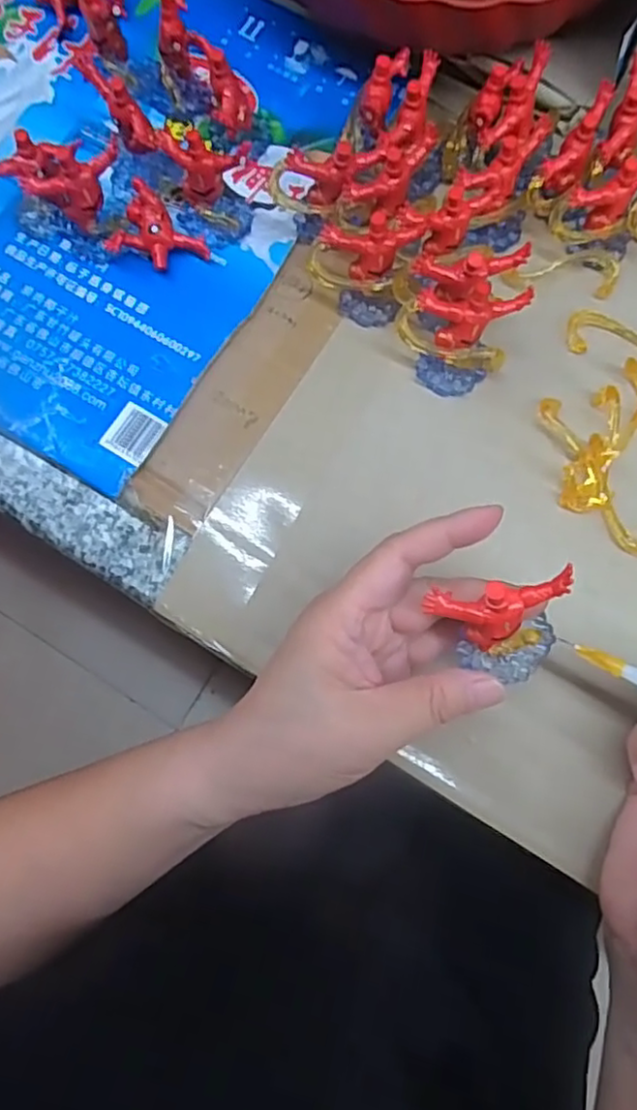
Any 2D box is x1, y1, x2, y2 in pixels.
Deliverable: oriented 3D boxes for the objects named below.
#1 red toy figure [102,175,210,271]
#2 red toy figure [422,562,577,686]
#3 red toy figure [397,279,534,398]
[{"bbox_3d":[-0.082,-0.158,0.331,0.042,0.022,0.034,38,80,9],"label":"red toy figure"},{"bbox_3d":[0.066,0.028,0.237,0.047,0.046,0.033,-7,77,-1],"label":"red toy figure"},{"bbox_3d":[0.064,-0.102,0.305,0.050,0.045,0.037,19,78,5],"label":"red toy figure"}]

